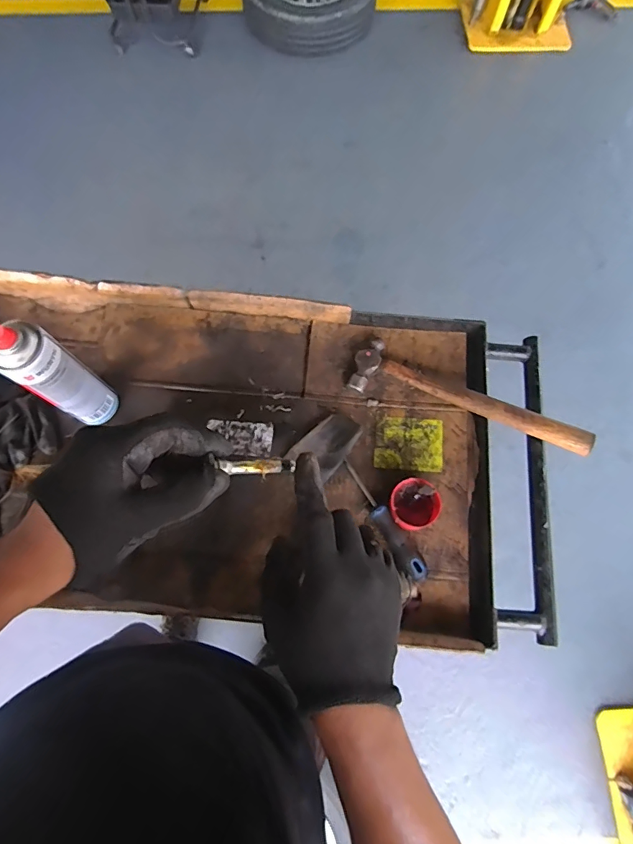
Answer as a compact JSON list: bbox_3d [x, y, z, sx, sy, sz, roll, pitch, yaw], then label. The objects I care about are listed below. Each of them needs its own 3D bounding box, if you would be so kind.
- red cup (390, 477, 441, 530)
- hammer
[{"bbox_3d":[0.132,0.115,0.607,0.064,0.061,0.068,1,74,-2],"label":"red cup"},{"bbox_3d":[0.213,-0.029,0.639,0.337,0.026,0.081,23,75,18],"label":"hammer"}]

